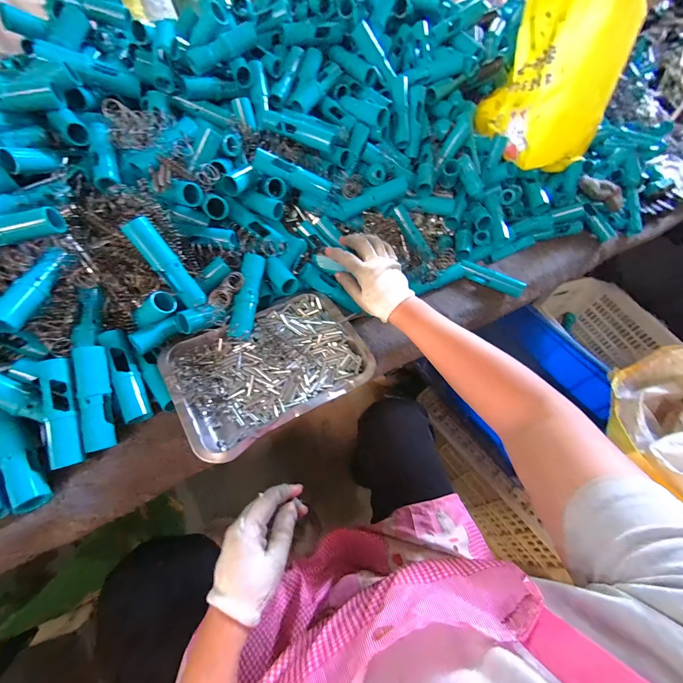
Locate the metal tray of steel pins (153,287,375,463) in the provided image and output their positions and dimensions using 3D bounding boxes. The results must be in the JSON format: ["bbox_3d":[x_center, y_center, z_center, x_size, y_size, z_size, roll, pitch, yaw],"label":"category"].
[{"bbox_3d":[-0.093,0.030,0.413,0.253,0.033,0.177,-27,62,-21],"label":"metal tray of steel pins"}]

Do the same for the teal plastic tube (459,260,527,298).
[{"bbox_3d":[0.279,-0.117,0.561,0.120,0.027,0.021,28,58,14],"label":"teal plastic tube"}]

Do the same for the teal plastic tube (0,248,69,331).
[{"bbox_3d":[-0.368,-0.067,0.361,0.021,0.027,0.113,7,55,0],"label":"teal plastic tube"}]

